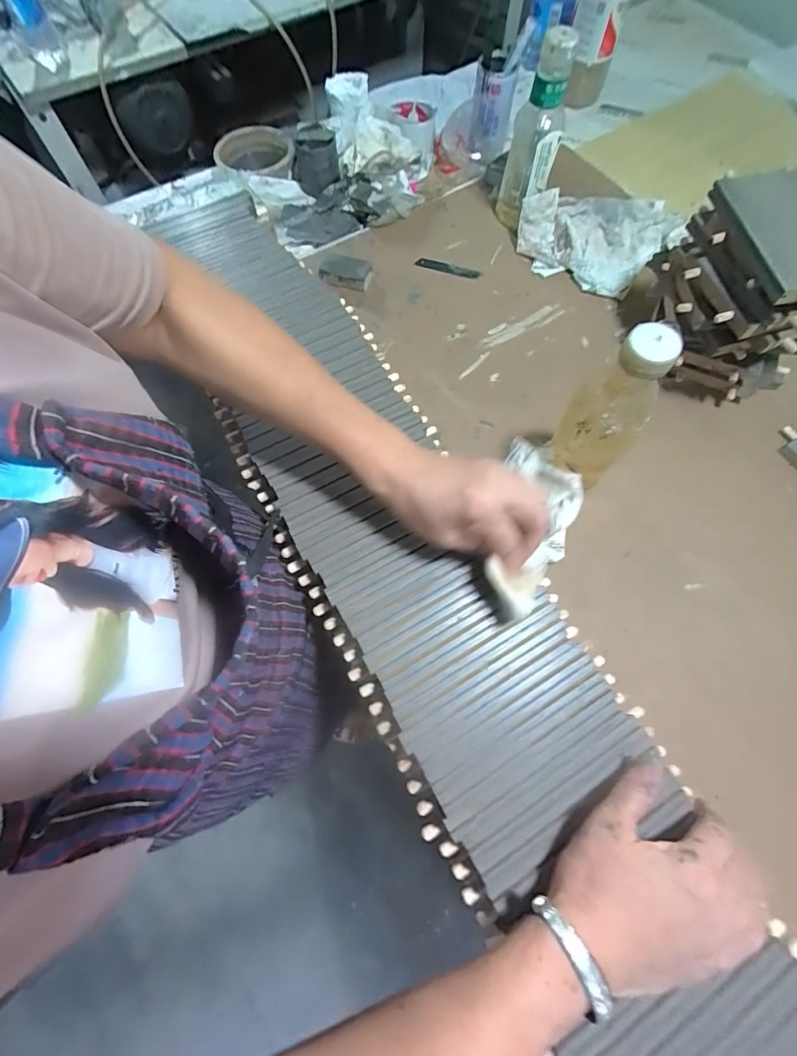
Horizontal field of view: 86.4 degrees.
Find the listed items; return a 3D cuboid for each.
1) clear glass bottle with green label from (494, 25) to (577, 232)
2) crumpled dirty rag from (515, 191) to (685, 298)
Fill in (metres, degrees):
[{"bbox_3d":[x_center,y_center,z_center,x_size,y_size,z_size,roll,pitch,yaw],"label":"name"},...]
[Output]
[{"bbox_3d":[0.181,-0.516,0.569,0.063,0.207,0.065,11,69,4],"label":"clear glass bottle with green label"},{"bbox_3d":[0.304,-0.441,0.622,0.217,0.056,0.189,-41,74,-14],"label":"crumpled dirty rag"}]

